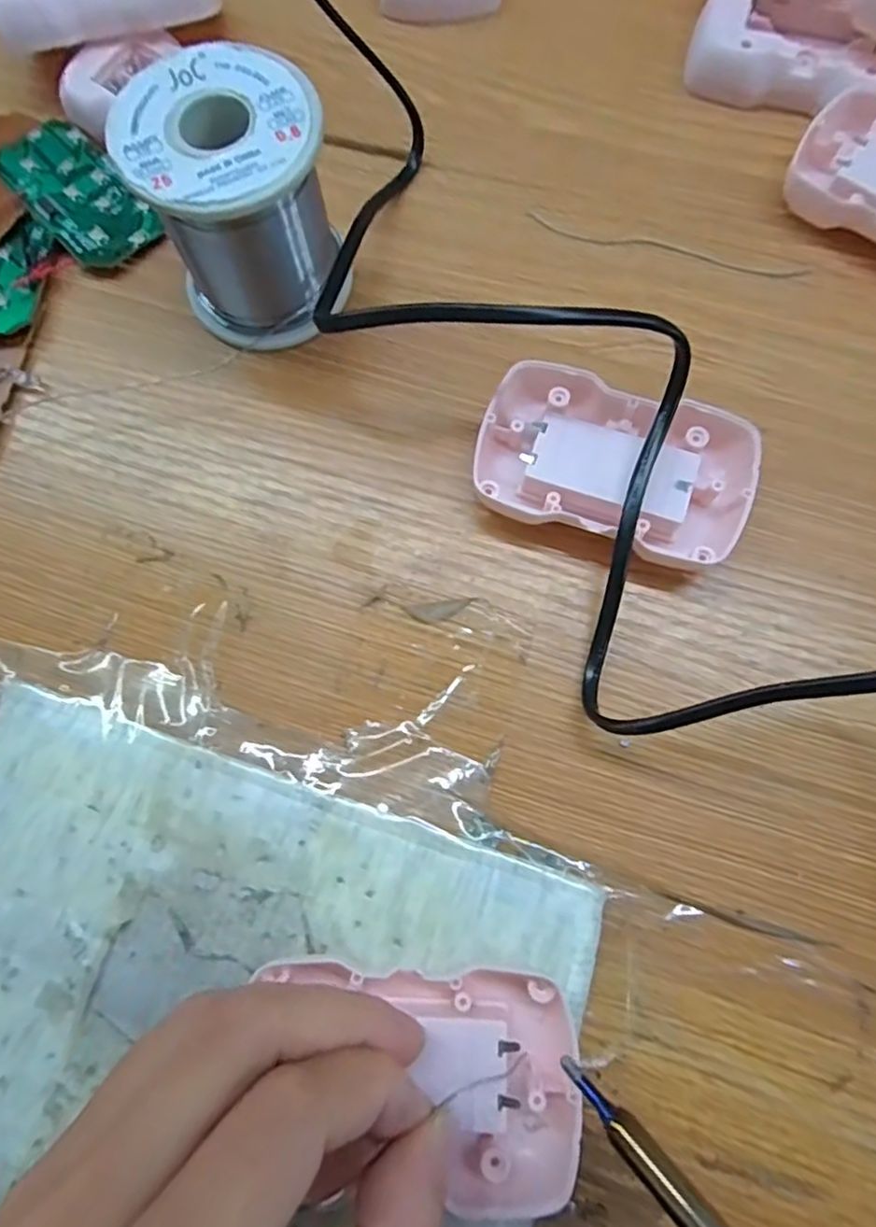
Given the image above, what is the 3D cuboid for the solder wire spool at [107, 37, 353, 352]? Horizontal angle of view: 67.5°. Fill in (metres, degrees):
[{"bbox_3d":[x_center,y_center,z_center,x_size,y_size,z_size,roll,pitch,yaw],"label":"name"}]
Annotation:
[{"bbox_3d":[-0.065,-0.138,0.222,0.058,0.065,0.057,0,77,2],"label":"solder wire spool"}]

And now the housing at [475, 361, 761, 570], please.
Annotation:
[{"bbox_3d":[0.060,-0.048,0.219,0.090,0.020,0.054,17,78,5],"label":"housing"}]

